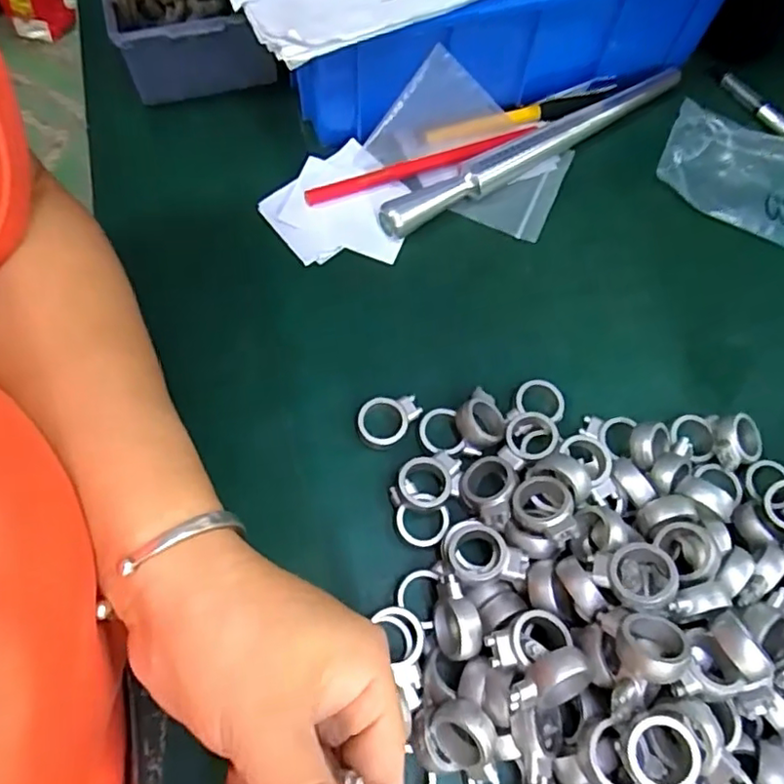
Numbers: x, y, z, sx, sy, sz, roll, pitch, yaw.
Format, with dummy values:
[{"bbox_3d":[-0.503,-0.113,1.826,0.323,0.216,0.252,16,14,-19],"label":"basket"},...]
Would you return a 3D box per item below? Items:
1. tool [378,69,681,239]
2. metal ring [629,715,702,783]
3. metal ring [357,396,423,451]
[{"bbox_3d":[0.092,-0.156,0.385,0.232,0.021,0.017,-32,73,-15],"label":"tool"},{"bbox_3d":[0.100,0.134,0.218,0.024,0.006,0.033,-21,69,-11],"label":"metal ring"},{"bbox_3d":[-0.002,0.013,0.312,0.035,0.004,0.025,-37,74,-17],"label":"metal ring"}]

